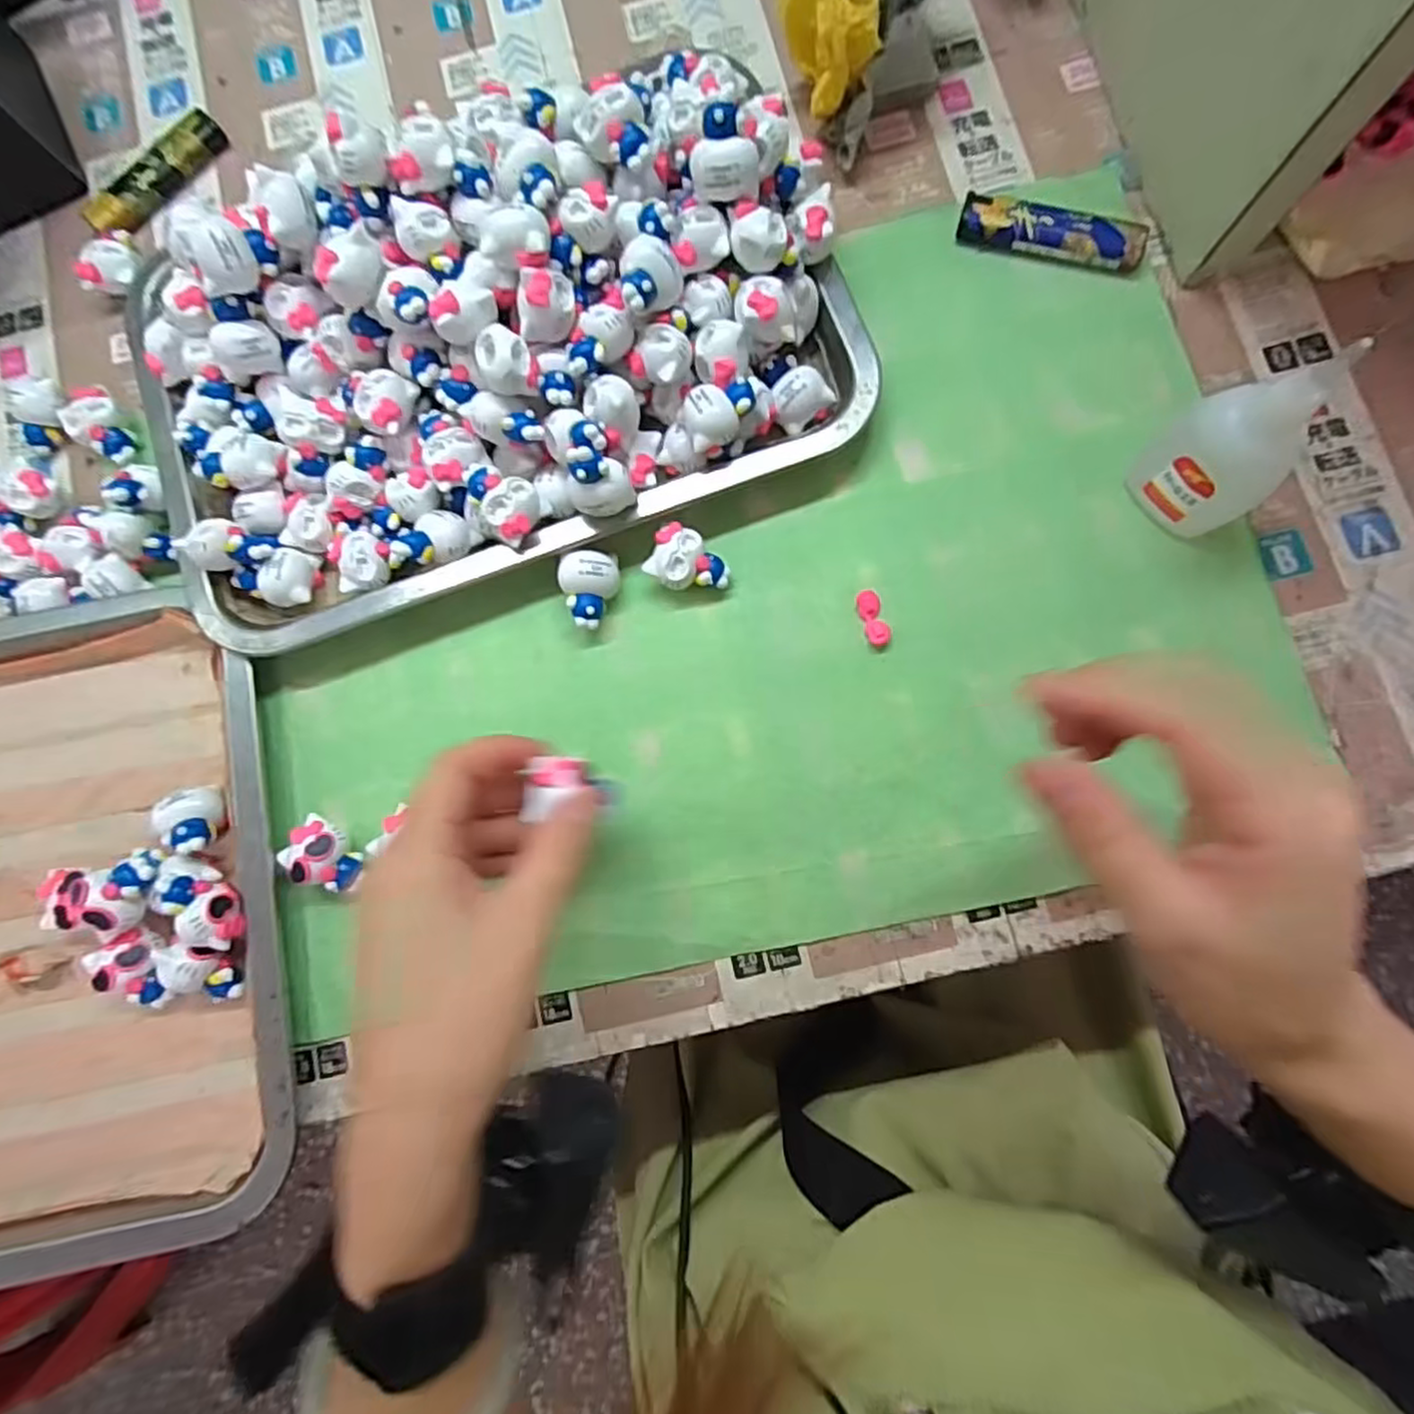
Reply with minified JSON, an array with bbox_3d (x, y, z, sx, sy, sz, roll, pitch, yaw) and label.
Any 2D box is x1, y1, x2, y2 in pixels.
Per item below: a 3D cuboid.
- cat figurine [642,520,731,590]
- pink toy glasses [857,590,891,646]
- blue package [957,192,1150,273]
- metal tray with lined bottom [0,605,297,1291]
[{"bbox_3d":[-0.008,-0.060,0.303,0.033,0.017,0.025,32,86,8],"label":"cat figurine"},{"bbox_3d":[0.071,-0.038,0.300,0.010,0.005,0.024,-16,81,2],"label":"pink toy glasses"},{"bbox_3d":[0.152,-0.210,0.316,0.078,0.013,0.017,17,84,6],"label":"blue package"},{"bbox_3d":[-0.332,0.106,0.296,0.318,0.033,0.258,-13,81,2],"label":"metal tray with lined bottom"}]

